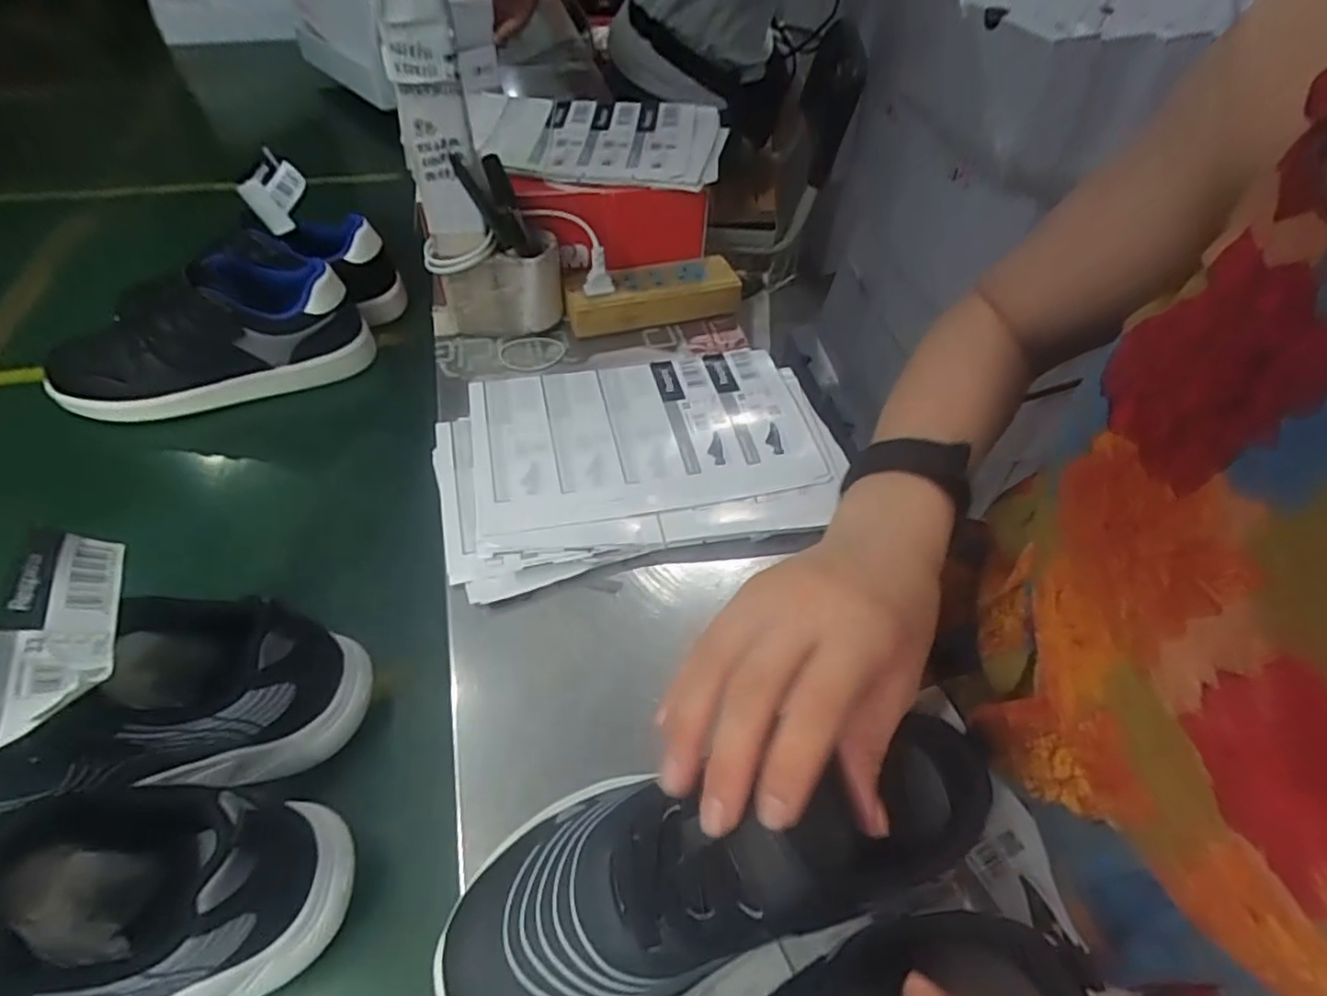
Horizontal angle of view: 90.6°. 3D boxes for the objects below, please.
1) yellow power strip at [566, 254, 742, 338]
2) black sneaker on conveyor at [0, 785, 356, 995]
[{"bbox_3d":[-0.010,-0.181,0.588,0.154,0.038,0.055,-14,52,-16],"label":"yellow power strip"},{"bbox_3d":[-0.248,0.172,0.260,0.208,0.107,0.088,-16,51,-17],"label":"black sneaker on conveyor"}]

